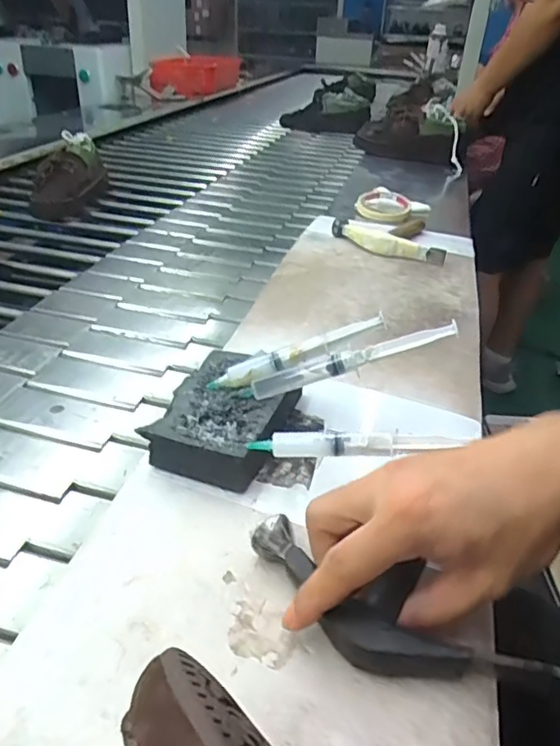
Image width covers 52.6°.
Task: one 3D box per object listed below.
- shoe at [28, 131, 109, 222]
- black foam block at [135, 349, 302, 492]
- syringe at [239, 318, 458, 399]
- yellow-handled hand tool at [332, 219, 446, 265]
[{"bbox_3d":[-0.414,-0.389,1.115,0.090,0.122,0.262,1,33,-3],"label":"shoe"},{"bbox_3d":[-0.037,0.032,0.447,0.089,0.036,0.125,15,36,16],"label":"black foam block"},{"bbox_3d":[0.050,-0.010,0.433,0.166,0.016,0.018,-18,32,10],"label":"syringe"},{"bbox_3d":[0.151,-0.192,0.829,0.178,0.032,0.033,24,39,26],"label":"yellow-handled hand tool"}]

